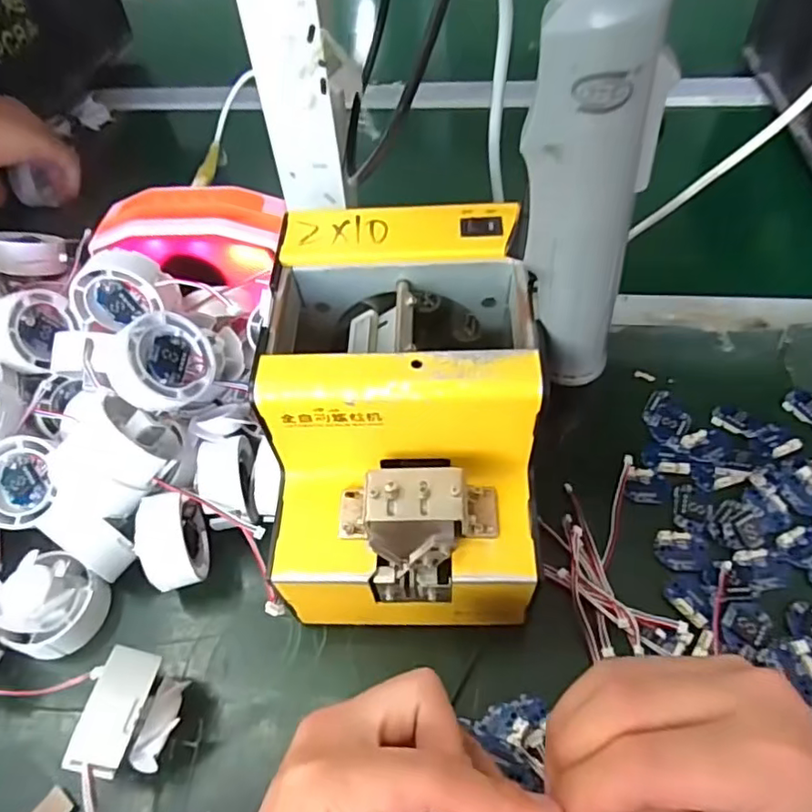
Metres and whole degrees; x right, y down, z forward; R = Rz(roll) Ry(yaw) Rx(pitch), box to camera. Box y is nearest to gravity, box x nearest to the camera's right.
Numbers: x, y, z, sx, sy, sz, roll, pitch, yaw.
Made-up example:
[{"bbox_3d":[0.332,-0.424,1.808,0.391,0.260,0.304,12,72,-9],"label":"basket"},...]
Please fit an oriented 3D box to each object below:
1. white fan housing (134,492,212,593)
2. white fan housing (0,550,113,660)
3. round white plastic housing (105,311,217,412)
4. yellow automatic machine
[{"bbox_3d":[-0.132,0.080,0.344,0.027,0.049,0.051,-10,54,-3],"label":"white fan housing"},{"bbox_3d":[-0.197,0.109,0.331,0.047,0.036,0.052,21,58,18],"label":"white fan housing"},{"bbox_3d":[-0.142,-0.025,0.346,0.026,0.053,0.054,-20,39,38],"label":"round white plastic housing"},{"bbox_3d":[-0.001,0.013,0.320,0.120,0.152,0.168,-1,54,4],"label":"yellow automatic machine"}]

